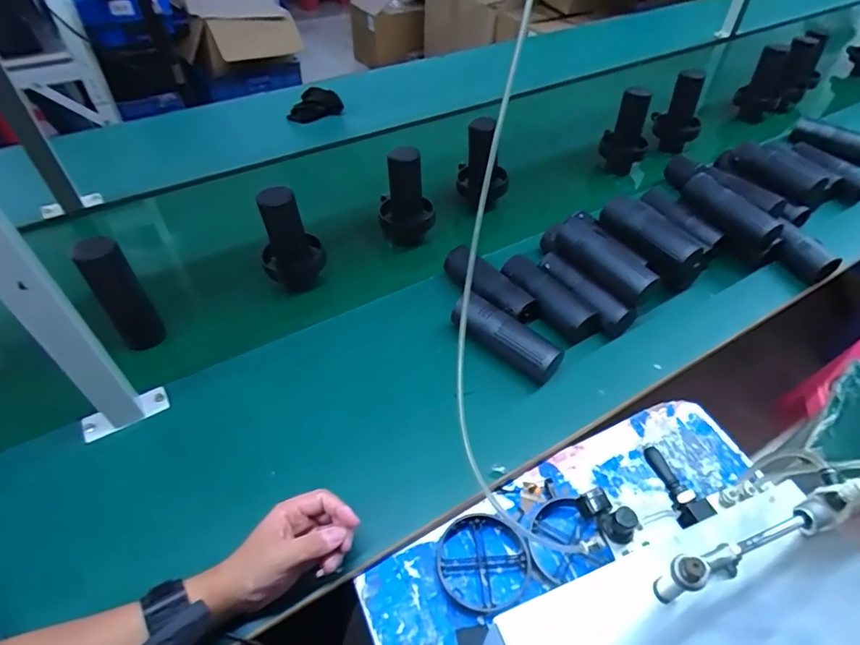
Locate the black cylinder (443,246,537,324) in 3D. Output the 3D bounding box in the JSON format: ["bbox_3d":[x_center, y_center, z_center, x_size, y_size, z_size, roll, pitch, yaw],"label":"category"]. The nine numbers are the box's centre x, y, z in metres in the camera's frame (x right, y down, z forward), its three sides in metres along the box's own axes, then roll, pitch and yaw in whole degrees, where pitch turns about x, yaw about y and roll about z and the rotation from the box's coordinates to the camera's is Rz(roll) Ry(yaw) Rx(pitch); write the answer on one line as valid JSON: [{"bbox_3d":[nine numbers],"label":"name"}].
[{"bbox_3d":[0.084,-0.056,0.769,0.055,0.043,0.165,-34,57,-28],"label":"black cylinder"}]

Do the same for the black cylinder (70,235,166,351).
[{"bbox_3d":[-0.421,-0.036,0.685,0.053,0.156,0.058,-33,56,-28],"label":"black cylinder"}]

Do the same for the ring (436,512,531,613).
[{"bbox_3d":[0.057,0.258,0.545,0.098,0.016,0.096,1,47,-1],"label":"ring"}]

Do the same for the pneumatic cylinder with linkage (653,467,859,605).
[{"bbox_3d":[0.274,0.138,0.365,0.253,0.040,0.028,-15,49,-15],"label":"pneumatic cylinder with linkage"}]

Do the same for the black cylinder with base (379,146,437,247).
[{"bbox_3d":[-0.042,-0.212,0.852,0.088,0.180,0.075,-13,49,-13],"label":"black cylinder with base"}]

